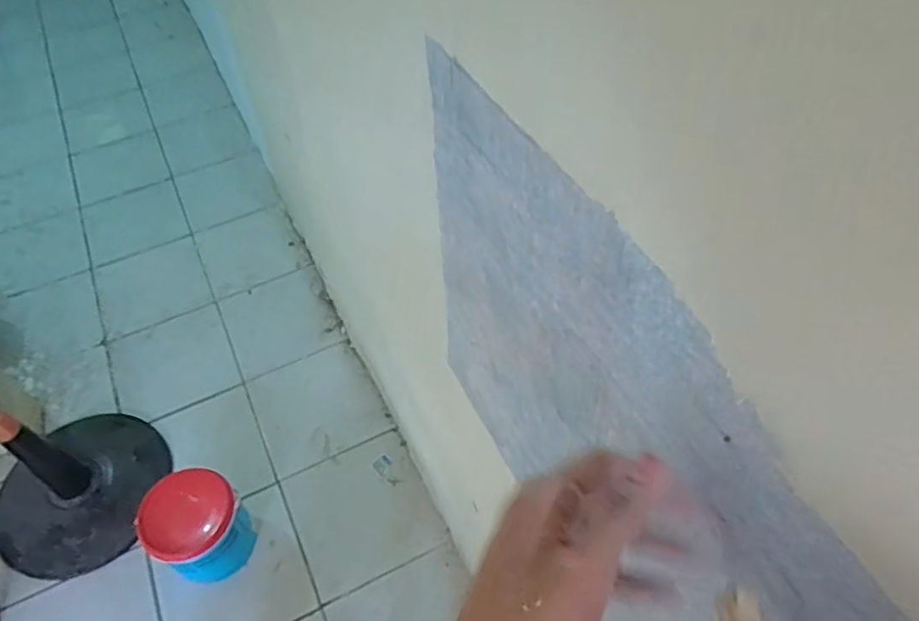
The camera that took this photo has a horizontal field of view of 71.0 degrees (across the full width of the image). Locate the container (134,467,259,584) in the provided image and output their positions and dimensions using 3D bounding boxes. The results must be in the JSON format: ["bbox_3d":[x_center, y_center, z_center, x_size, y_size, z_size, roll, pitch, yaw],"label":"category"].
[{"bbox_3d":[-0.536,0.445,1.330,0.171,0.222,0.178,-1,51,1],"label":"container"}]

